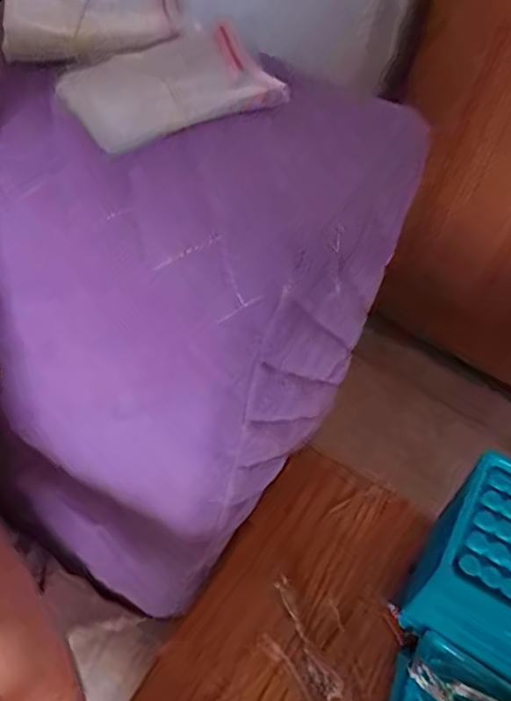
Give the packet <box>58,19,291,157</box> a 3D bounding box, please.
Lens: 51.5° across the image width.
[{"bbox_3d":[-0.043,-0.135,0.273,0.101,0.009,0.068,-30,72,-20],"label":"packet"}]

